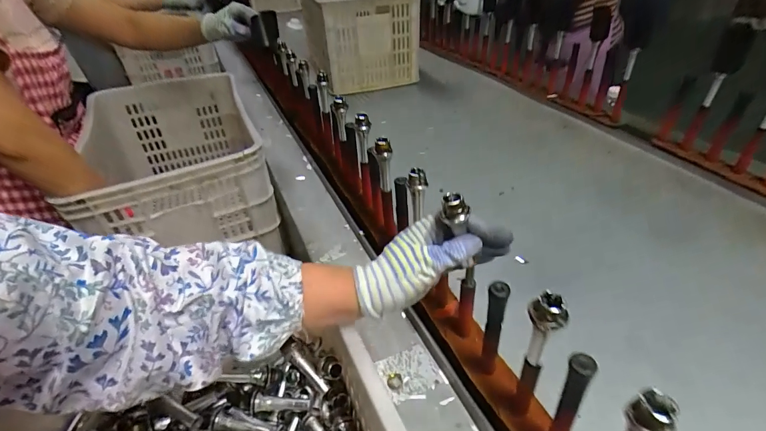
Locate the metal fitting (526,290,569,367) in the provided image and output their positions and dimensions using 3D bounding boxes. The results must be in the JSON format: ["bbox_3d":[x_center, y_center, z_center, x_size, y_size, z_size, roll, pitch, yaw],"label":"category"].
[{"bbox_3d":[0.130,0.098,0.322,0.021,0.084,0.026,-33,49,-29],"label":"metal fitting"}]

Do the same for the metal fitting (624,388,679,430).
[{"bbox_3d":[0.168,0.147,0.258,0.019,0.084,0.025,-25,45,-23],"label":"metal fitting"}]

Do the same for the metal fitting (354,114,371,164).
[{"bbox_3d":[-0.030,-0.119,0.609,0.023,0.077,0.025,-5,41,-1],"label":"metal fitting"}]

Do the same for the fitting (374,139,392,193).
[{"bbox_3d":[0.001,-0.069,0.542,0.023,0.089,0.017,-5,41,-1],"label":"fitting"}]

